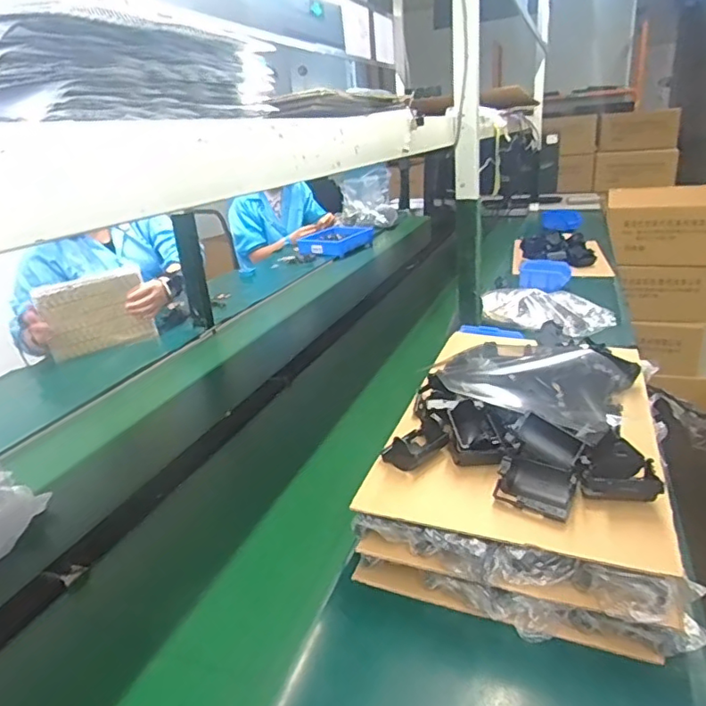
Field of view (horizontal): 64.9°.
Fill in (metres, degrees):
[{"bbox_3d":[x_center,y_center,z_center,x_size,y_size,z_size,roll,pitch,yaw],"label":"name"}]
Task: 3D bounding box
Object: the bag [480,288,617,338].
[{"bbox_3d":[0.436,-0.101,1.257,0.275,0.076,0.140,2,23,15],"label":"bag"}]

